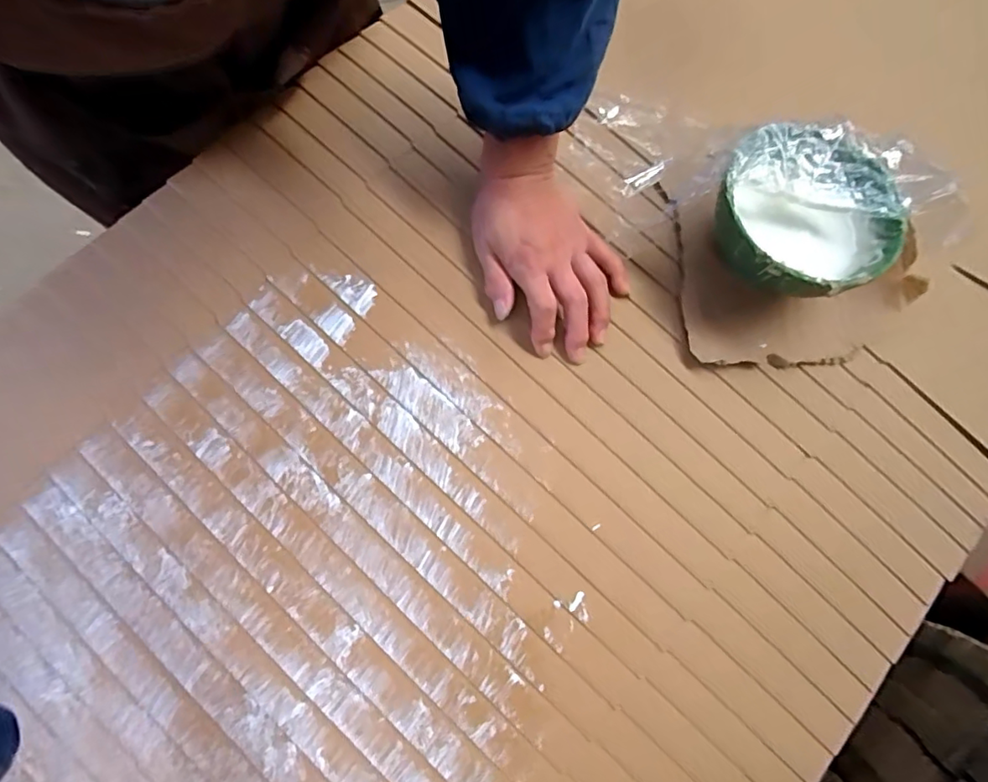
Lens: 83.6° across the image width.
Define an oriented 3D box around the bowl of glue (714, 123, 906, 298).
[{"bbox_3d":[0.227,-0.126,0.419,0.124,0.074,0.128,1,73,-4],"label":"bowl of glue"}]

